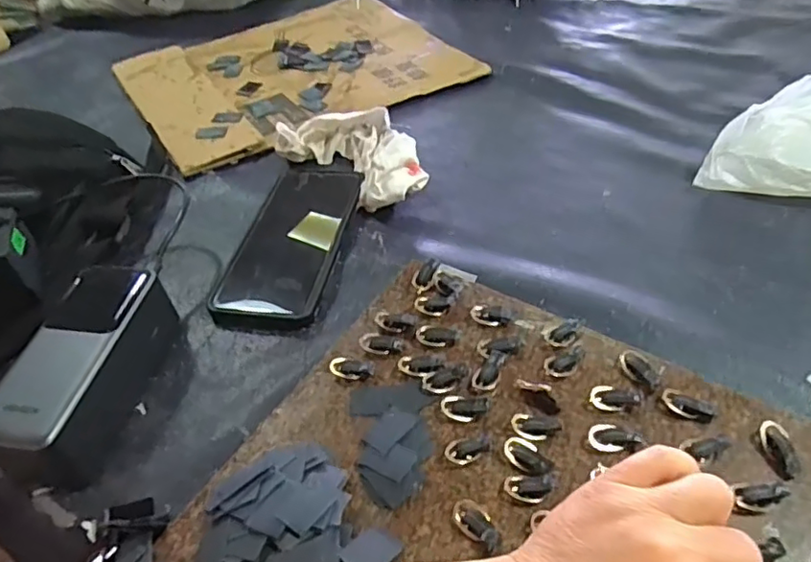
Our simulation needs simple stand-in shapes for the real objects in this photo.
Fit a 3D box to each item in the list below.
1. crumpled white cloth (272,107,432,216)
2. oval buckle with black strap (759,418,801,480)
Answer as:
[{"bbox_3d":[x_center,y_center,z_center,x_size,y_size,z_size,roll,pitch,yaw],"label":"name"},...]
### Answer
[{"bbox_3d":[-0.036,-0.108,0.510,0.140,0.046,0.075,30,54,29],"label":"crumpled white cloth"},{"bbox_3d":[0.186,0.083,0.299,0.016,0.009,0.027,5,46,9],"label":"oval buckle with black strap"}]

